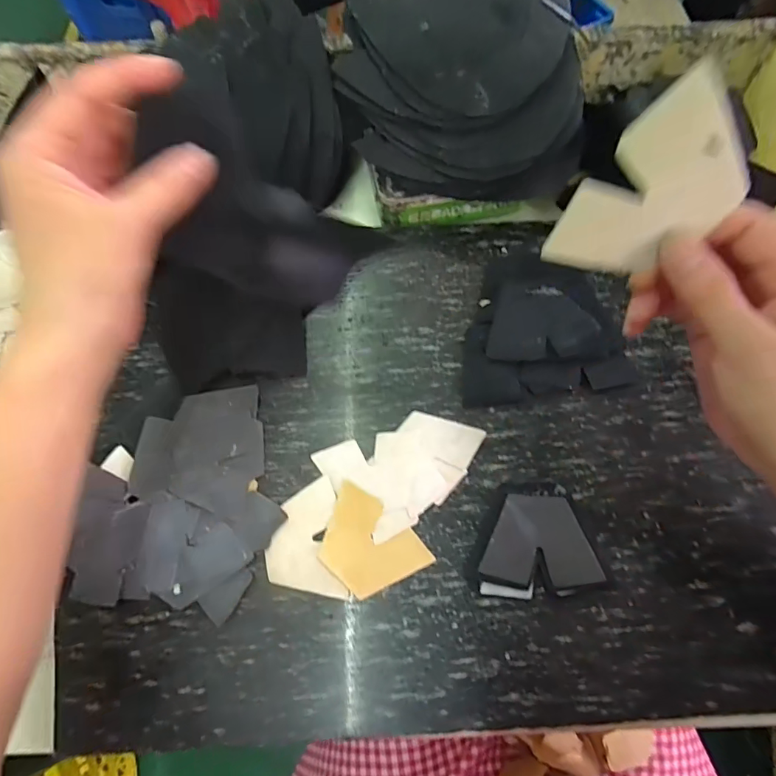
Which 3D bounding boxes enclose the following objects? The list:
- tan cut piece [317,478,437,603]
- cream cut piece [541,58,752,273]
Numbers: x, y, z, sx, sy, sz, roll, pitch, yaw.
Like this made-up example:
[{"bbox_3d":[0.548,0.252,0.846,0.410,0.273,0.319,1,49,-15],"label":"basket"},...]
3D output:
[{"bbox_3d":[-0.015,0.111,0.312,0.079,0.004,0.057,40,74,14],"label":"tan cut piece"},{"bbox_3d":[0.109,-0.080,0.189,0.053,0.080,0.006,39,43,-13],"label":"cream cut piece"}]

